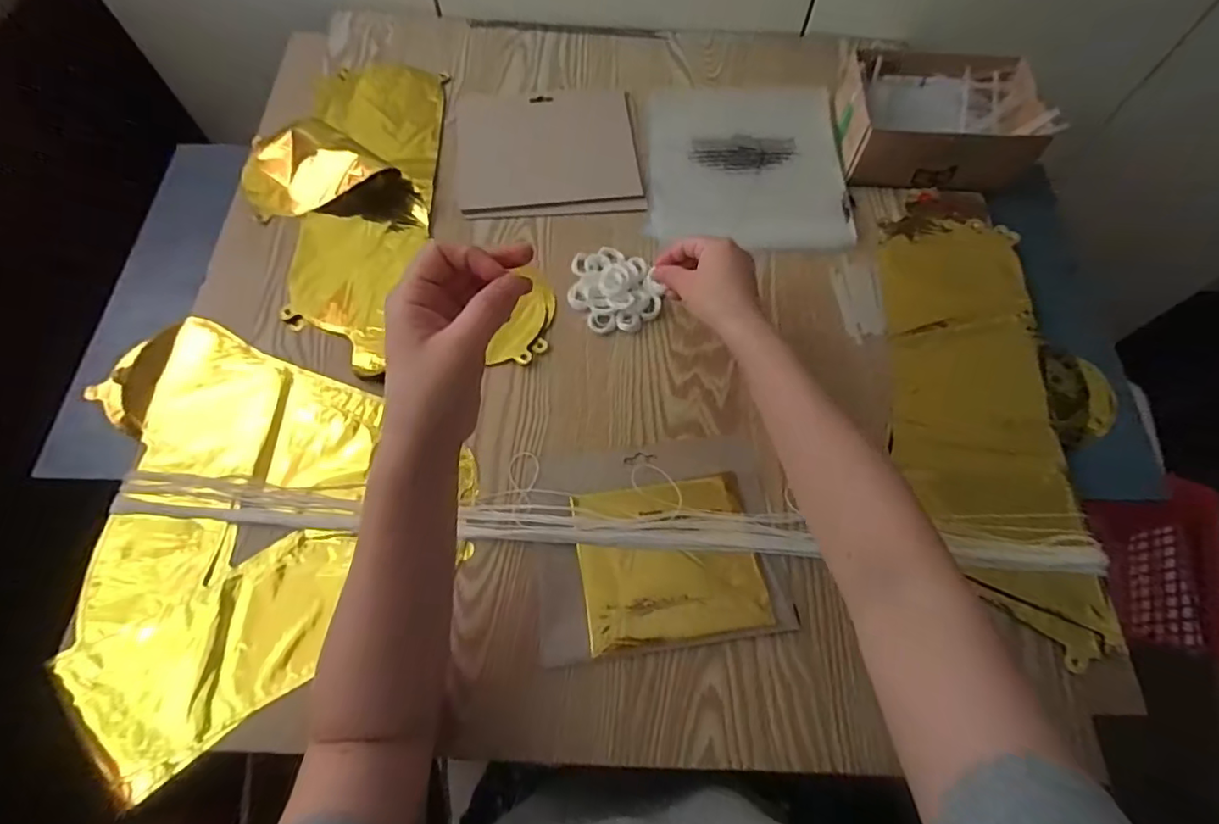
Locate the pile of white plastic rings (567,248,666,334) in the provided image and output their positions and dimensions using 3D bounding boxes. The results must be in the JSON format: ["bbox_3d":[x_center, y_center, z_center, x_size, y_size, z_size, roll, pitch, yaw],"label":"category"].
[{"bbox_3d":[0.005,-0.124,0.547,0.085,0.024,0.092,-3,67,-3],"label":"pile of white plastic rings"}]

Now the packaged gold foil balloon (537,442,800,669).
[{"bbox_3d":[0.038,0.102,0.453,0.188,0.011,0.159,-7,67,-4],"label":"packaged gold foil balloon"}]

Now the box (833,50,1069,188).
[{"bbox_3d":[0.337,-0.309,0.597,0.186,0.061,0.143,1,66,-1],"label":"box"}]

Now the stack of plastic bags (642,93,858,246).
[{"bbox_3d":[0.147,-0.273,0.615,0.205,0.011,0.213,2,66,0],"label":"stack of plastic bags"}]

